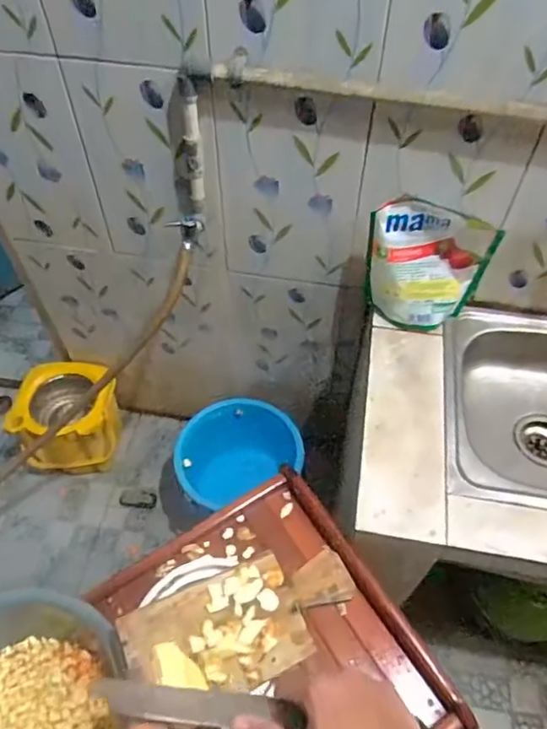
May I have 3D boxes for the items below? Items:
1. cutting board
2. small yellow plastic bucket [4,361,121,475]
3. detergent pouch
[{"bbox_3d":[-0.031,0.285,0.597,0.254,0.015,0.118,-19,56,-14],"label":"cutting board"},{"bbox_3d":[-0.556,0.160,1.503,0.266,0.281,0.220,-6,53,-5],"label":"small yellow plastic bucket"},{"bbox_3d":[0.255,-0.164,0.920,0.194,0.241,0.059,14,54,10],"label":"detergent pouch"}]

